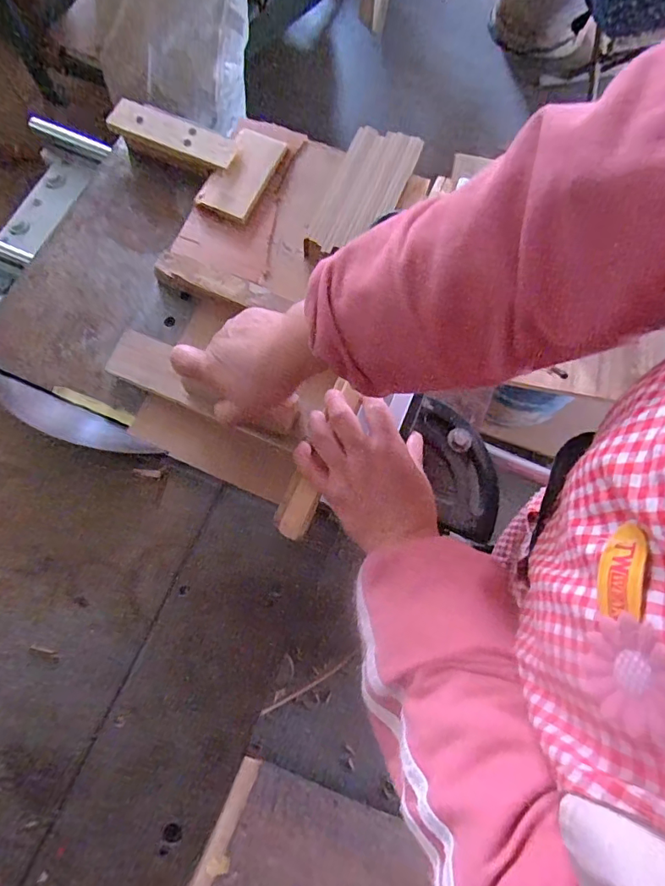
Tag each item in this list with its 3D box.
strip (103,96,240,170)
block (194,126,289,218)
[{"bbox_3d":[-0.170,-0.333,0.520,0.135,0.009,0.042,22,75,4],"label":"strip"},{"bbox_3d":[-0.095,-0.291,0.522,0.056,0.013,0.111,24,75,5],"label":"block"}]

